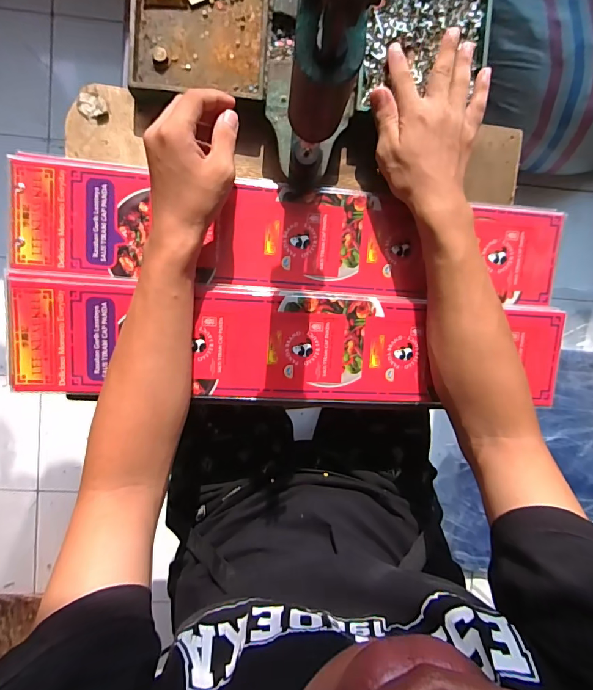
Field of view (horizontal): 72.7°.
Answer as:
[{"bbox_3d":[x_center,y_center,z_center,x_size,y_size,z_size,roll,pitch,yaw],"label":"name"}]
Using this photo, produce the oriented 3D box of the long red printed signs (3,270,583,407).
[{"bbox_3d":[0.008,0.002,0.424,0.571,0.014,0.113,3,93,-7],"label":"long red printed signs"}]

